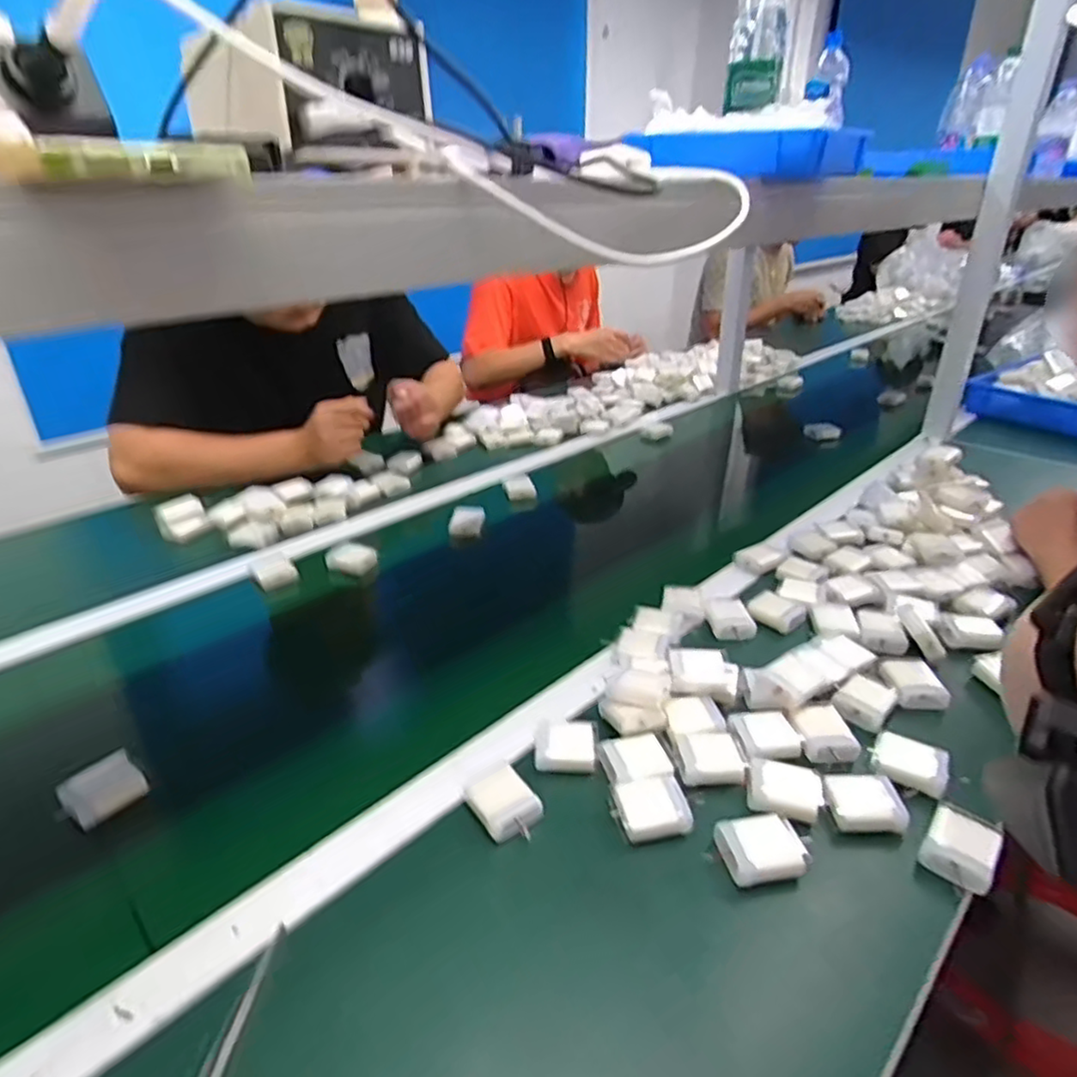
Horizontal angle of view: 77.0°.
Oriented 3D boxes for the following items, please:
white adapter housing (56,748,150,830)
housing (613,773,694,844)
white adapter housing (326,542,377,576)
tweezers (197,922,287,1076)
[{"bbox_3d":[-0.330,0.191,0.514,0.042,0.020,0.050,23,35,35],"label":"white adapter housing"},{"bbox_3d":[0.083,0.196,0.492,0.048,0.015,0.046,-6,29,-12],"label":"housing"},{"bbox_3d":[-0.228,0.023,0.831,0.052,0.027,0.035,9,29,16],"label":"white adapter housing"},{"bbox_3d":[-0.167,0.267,0.368,0.011,0.009,0.115,4,28,6],"label":"tweezers"}]

